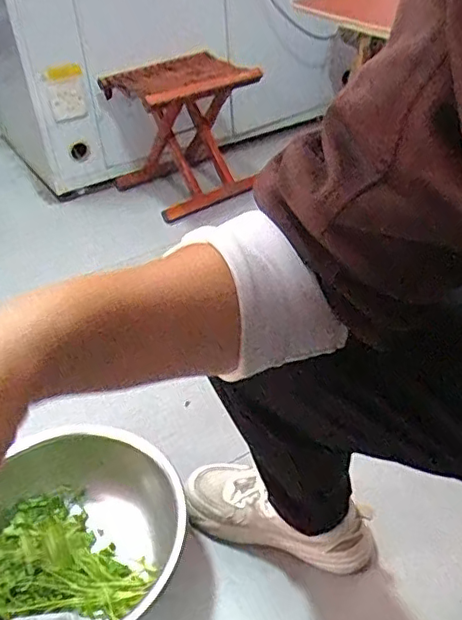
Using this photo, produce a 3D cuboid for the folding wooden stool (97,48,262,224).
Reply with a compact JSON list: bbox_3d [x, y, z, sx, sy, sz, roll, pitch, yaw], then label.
[{"bbox_3d":[-0.111,-0.458,1.478,0.383,0.330,0.300,-28,44,-28],"label":"folding wooden stool"}]

